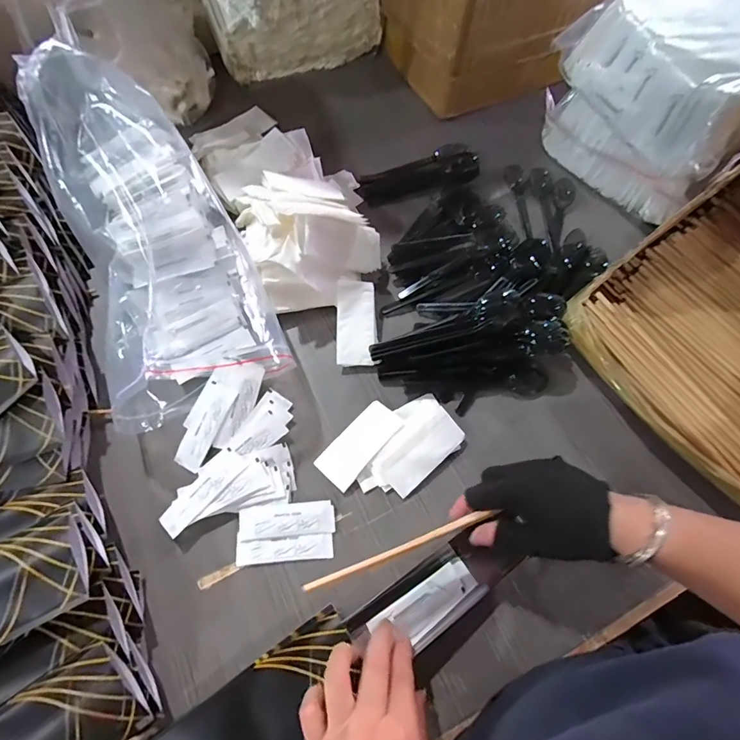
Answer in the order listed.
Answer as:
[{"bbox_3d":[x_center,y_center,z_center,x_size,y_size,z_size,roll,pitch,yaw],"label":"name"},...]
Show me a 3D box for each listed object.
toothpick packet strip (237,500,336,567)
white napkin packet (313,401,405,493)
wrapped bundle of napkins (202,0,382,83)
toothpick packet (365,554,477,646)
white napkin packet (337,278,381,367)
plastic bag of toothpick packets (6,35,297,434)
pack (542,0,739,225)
[{"bbox_3d":[-0.082,0.159,0.416,0.093,0.007,0.054,-4,67,-5],"label":"toothpick packet strip"},{"bbox_3d":[-0.011,0.077,0.453,0.044,0.007,0.096,40,71,13],"label":"white napkin packet"},{"bbox_3d":[-0.116,-0.561,0.653,0.258,0.152,0.098,-24,70,-13],"label":"wrapped bundle of napkins"},{"bbox_3d":[0.050,0.208,0.379,0.103,0.009,0.037,-21,69,-22],"label":"toothpick packet"},{"bbox_3d":[-0.014,-0.056,0.495,0.046,0.014,0.101,1,80,-3],"label":"white napkin packet"},{"bbox_3d":[-0.235,-0.140,0.437,0.181,0.189,0.342,-23,70,-12],"label":"plastic bag of toothpick packets"},{"bbox_3d":[0.430,-0.383,0.581,0.300,0.191,0.244,-33,72,-16],"label":"pack"}]

